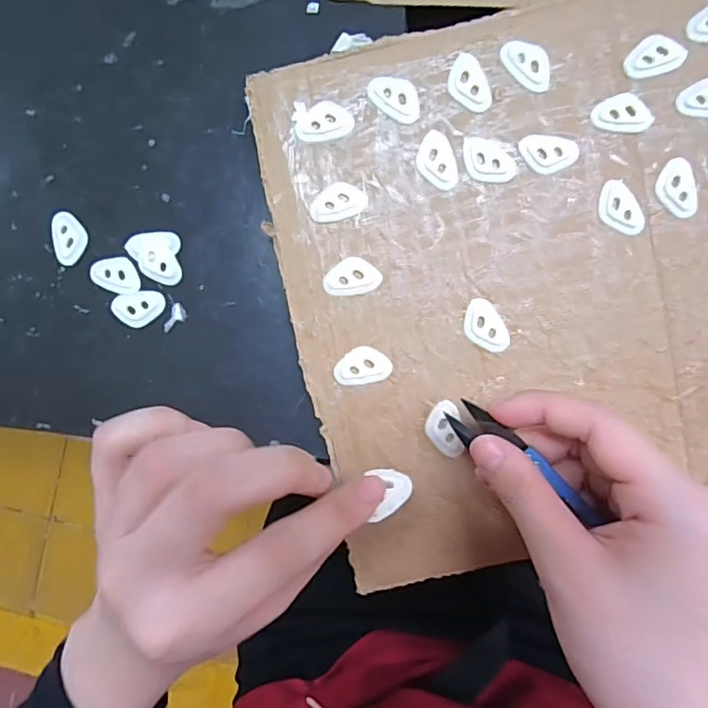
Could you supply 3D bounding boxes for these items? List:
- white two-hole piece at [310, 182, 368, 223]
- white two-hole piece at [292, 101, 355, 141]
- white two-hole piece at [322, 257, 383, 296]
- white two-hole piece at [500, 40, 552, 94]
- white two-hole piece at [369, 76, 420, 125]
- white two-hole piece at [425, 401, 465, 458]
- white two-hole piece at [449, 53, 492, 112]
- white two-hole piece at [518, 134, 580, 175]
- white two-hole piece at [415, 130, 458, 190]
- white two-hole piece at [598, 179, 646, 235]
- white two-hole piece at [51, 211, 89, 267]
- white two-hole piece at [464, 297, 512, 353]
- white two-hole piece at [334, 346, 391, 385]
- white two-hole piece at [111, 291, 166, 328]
[{"bbox_3d":[-0.007,-0.069,0.242,0.026,0.004,0.016,-18,88,2],"label":"white two-hole piece"},{"bbox_3d":[-0.014,-0.105,0.240,0.027,0.004,0.017,0,88,3],"label":"white two-hole piece"},{"bbox_3d":[-0.001,-0.036,0.244,0.026,0.004,0.017,-2,88,3],"label":"white two-hole piece"},{"bbox_3d":[0.077,-0.128,0.234,0.016,0.004,0.026,-38,87,1],"label":"white two-hole piece"},{"bbox_3d":[0.019,-0.114,0.238,0.025,0.004,0.016,40,91,3],"label":"white two-hole piece"},{"bbox_3d":[0.042,0.035,0.248,0.016,0.004,0.026,-12,88,3],"label":"white two-hole piece"},{"bbox_3d":[0.051,-0.120,0.236,0.016,0.004,0.026,-26,87,2],"label":"white two-hole piece"},{"bbox_3d":[0.087,-0.089,0.237,0.026,0.004,0.016,4,89,3],"label":"white two-hole piece"},{"bbox_3d":[0.037,-0.087,0.239,0.017,0.004,0.026,-18,88,2],"label":"white two-hole piece"},{"bbox_3d":[0.120,-0.065,0.238,0.016,0.004,0.026,-37,87,1],"label":"white two-hole piece"},{"bbox_3d":[-0.141,-0.058,0.264,0.016,0.004,0.026,-12,88,3],"label":"white two-hole piece"},{"bbox_3d":[0.061,-0.012,0.244,0.017,0.004,0.026,-38,87,1],"label":"white two-hole piece"},{"bbox_3d":[0.004,0.005,0.247,0.026,0.004,0.017,-2,88,3],"label":"white two-hole piece"},{"bbox_3d":[-0.105,-0.022,0.260,0.026,0.004,0.017,-10,88,3],"label":"white two-hole piece"}]

